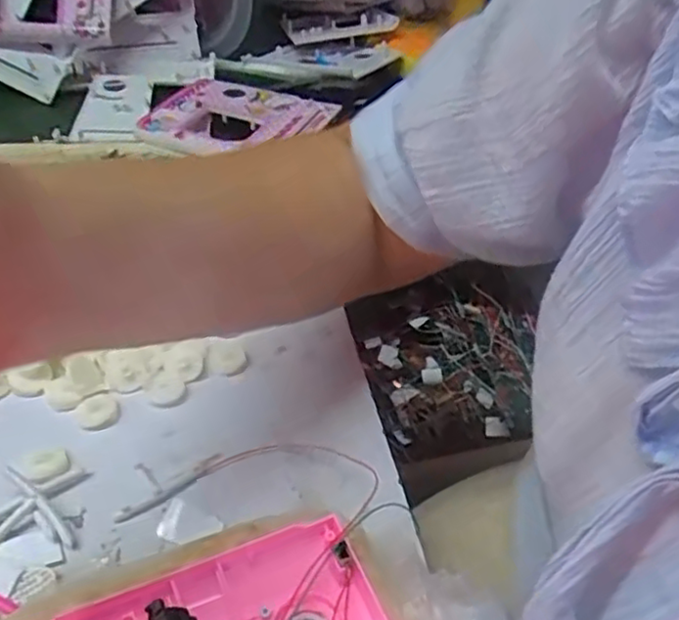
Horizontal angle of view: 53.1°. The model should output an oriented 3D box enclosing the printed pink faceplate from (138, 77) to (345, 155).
[{"bbox_3d":[-0.088,-0.170,0.609,0.142,0.017,0.125,18,42,11],"label":"printed pink faceplate"}]

